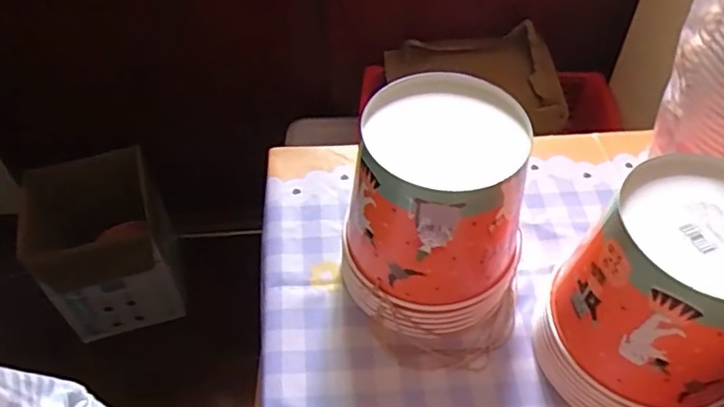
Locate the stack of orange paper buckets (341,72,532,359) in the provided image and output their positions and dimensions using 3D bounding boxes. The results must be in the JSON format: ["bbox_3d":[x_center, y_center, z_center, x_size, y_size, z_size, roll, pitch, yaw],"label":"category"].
[{"bbox_3d":[0.067,0.015,0.529,0.159,0.189,0.161,14,51,13],"label":"stack of orange paper buckets"}]

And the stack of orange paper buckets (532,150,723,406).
[{"bbox_3d":[0.238,0.081,0.477,0.149,0.180,0.138,-36,57,-26],"label":"stack of orange paper buckets"}]

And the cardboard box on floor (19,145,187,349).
[{"bbox_3d":[-0.536,0.098,1.281,0.258,0.308,0.273,-21,52,-16],"label":"cardboard box on floor"}]

